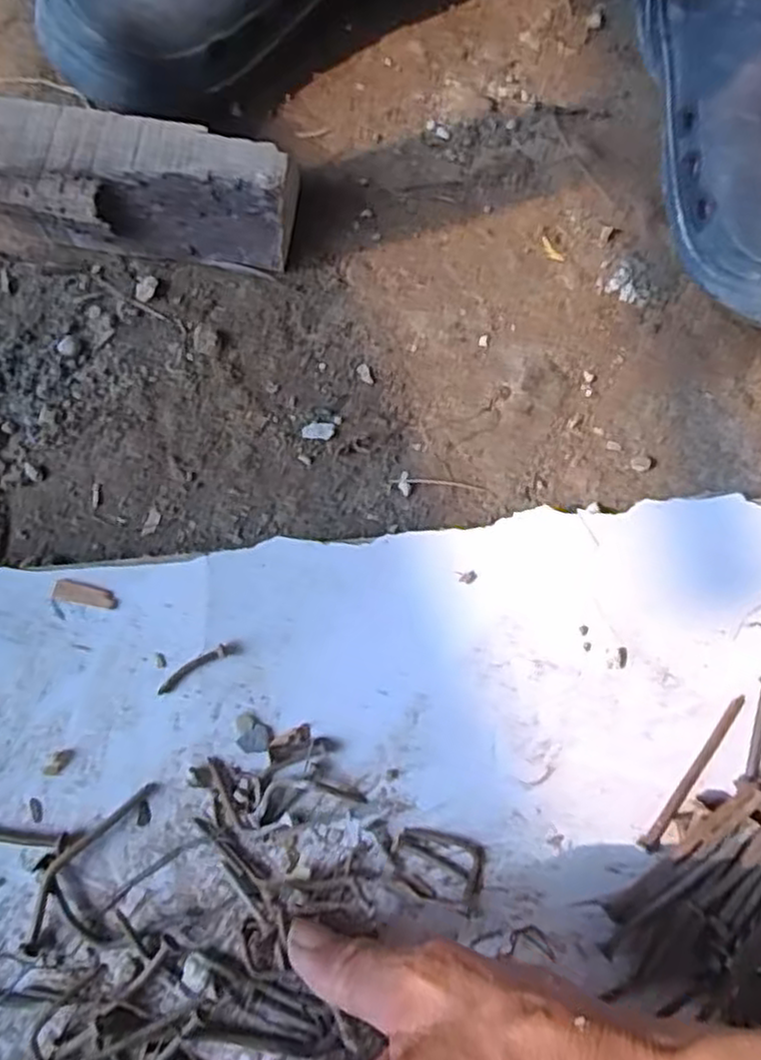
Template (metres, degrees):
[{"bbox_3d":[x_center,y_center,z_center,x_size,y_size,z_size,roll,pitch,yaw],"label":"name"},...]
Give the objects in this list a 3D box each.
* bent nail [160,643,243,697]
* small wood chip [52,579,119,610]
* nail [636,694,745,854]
[{"bbox_3d":[-0.074,0.055,0.300,0.036,0.004,0.006,-28,75,-9],"label":"bent nail"},{"bbox_3d":[-0.121,0.026,0.305,0.026,0.004,0.009,11,73,3],"label":"small wood chip"},{"bbox_3d":[0.126,0.097,0.298,0.006,0.005,0.075,37,76,11],"label":"nail"}]

